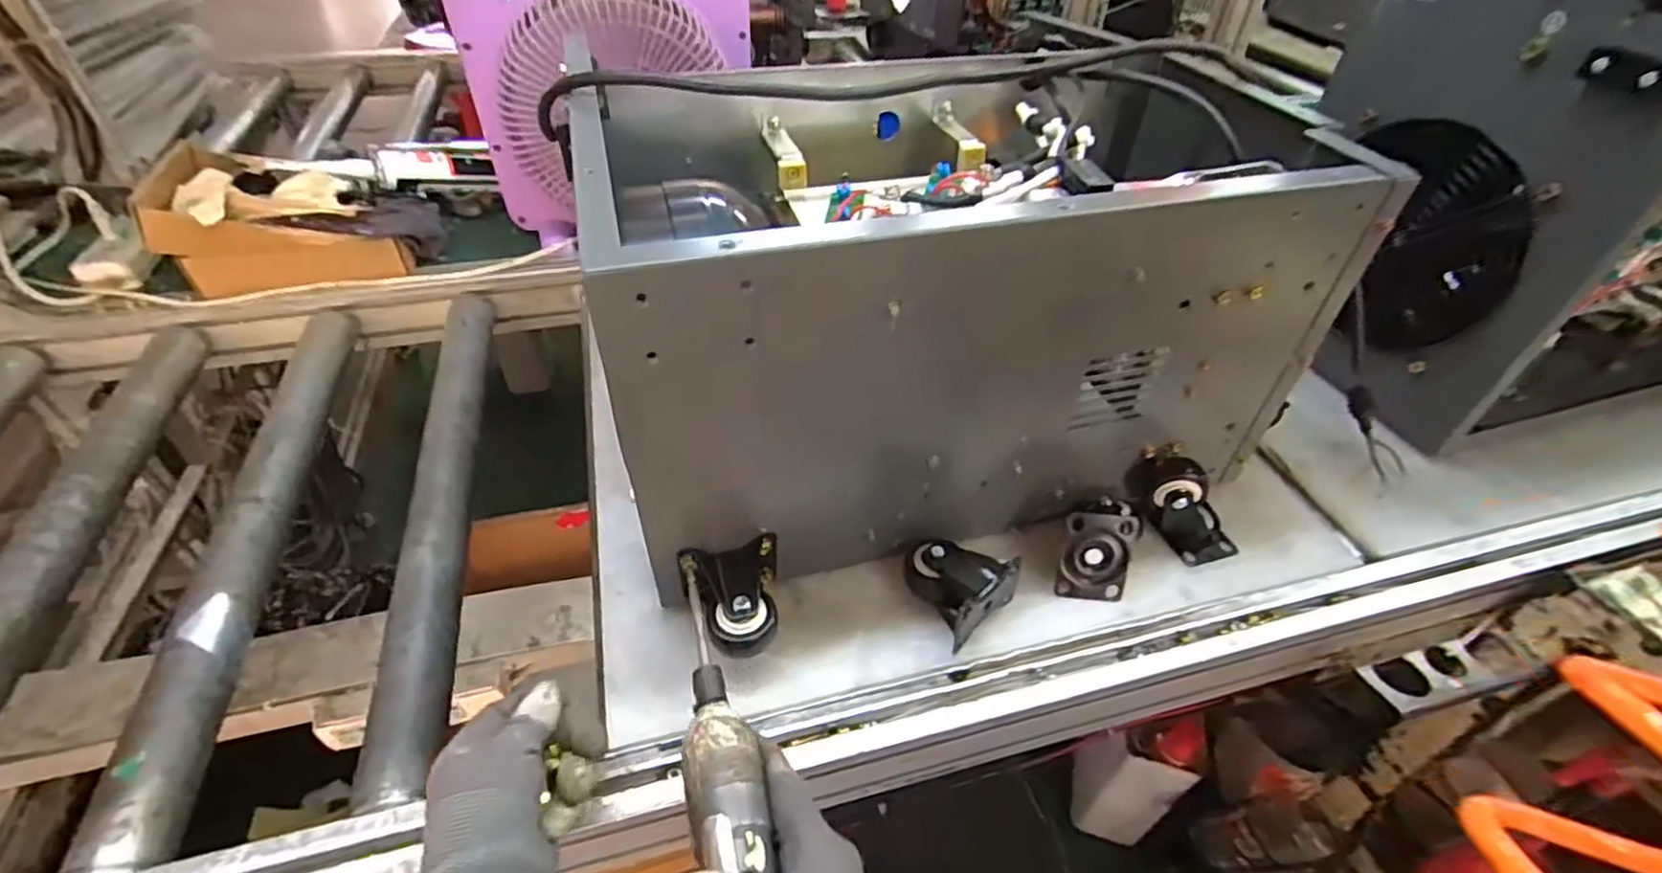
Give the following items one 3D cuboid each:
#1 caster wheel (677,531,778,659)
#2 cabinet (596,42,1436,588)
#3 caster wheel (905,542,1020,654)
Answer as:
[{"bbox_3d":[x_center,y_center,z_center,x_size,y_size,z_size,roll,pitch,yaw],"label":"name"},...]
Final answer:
[{"bbox_3d":[-0.063,0.117,0.479,0.066,0.058,0.068,-9,44,-11],"label":"caster wheel"},{"bbox_3d":[0.081,-0.138,0.597,0.503,0.279,0.360,-6,44,-9],"label":"cabinet"},{"bbox_3d":[0.091,0.102,0.514,0.067,0.048,0.072,-29,51,-28],"label":"caster wheel"}]

